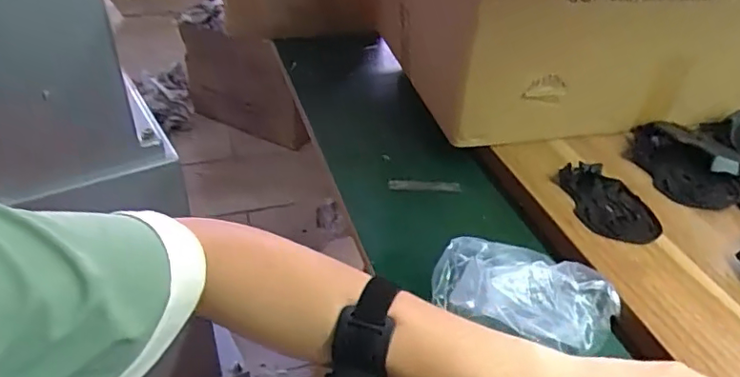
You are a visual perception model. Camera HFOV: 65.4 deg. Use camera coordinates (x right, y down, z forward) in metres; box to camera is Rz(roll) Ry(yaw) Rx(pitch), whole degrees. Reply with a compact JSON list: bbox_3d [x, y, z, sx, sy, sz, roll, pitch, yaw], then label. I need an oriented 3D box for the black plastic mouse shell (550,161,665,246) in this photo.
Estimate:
[{"bbox_3d":[0.237,0.011,0.573,0.072,0.010,0.112,-2,37,-6],"label":"black plastic mouse shell"}]

